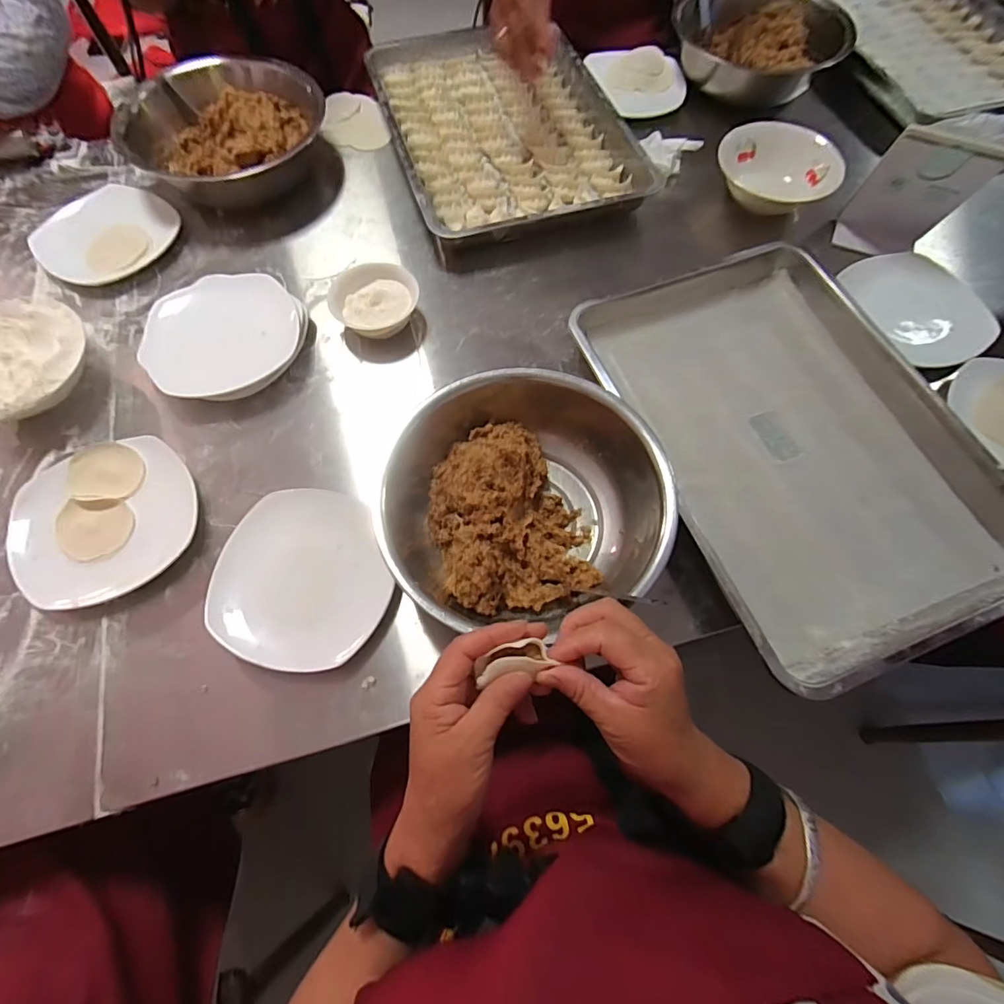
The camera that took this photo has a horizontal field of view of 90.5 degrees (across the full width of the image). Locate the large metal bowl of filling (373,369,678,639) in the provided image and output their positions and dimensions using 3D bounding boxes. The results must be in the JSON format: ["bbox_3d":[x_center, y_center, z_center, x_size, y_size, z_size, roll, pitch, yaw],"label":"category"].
[{"bbox_3d":[0.033,0.000,0.505,0.255,0.083,0.265,0,68,0],"label":"large metal bowl of filling"}]

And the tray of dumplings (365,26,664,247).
[{"bbox_3d":[-0.009,-0.603,0.791,0.347,0.040,0.499,-19,69,-8],"label":"tray of dumplings"}]

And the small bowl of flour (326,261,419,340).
[{"bbox_3d":[-0.163,-0.259,0.636,0.096,0.042,0.100,0,68,0],"label":"small bowl of flour"}]

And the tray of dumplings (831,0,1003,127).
[{"bbox_3d":[0.783,-0.852,0.893,0.356,0.037,0.516,-11,68,-4],"label":"tray of dumplings"}]

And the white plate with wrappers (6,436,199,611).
[{"bbox_3d":[-0.414,0.016,0.523,0.172,0.022,0.172,1,67,-4],"label":"white plate with wrappers"}]

